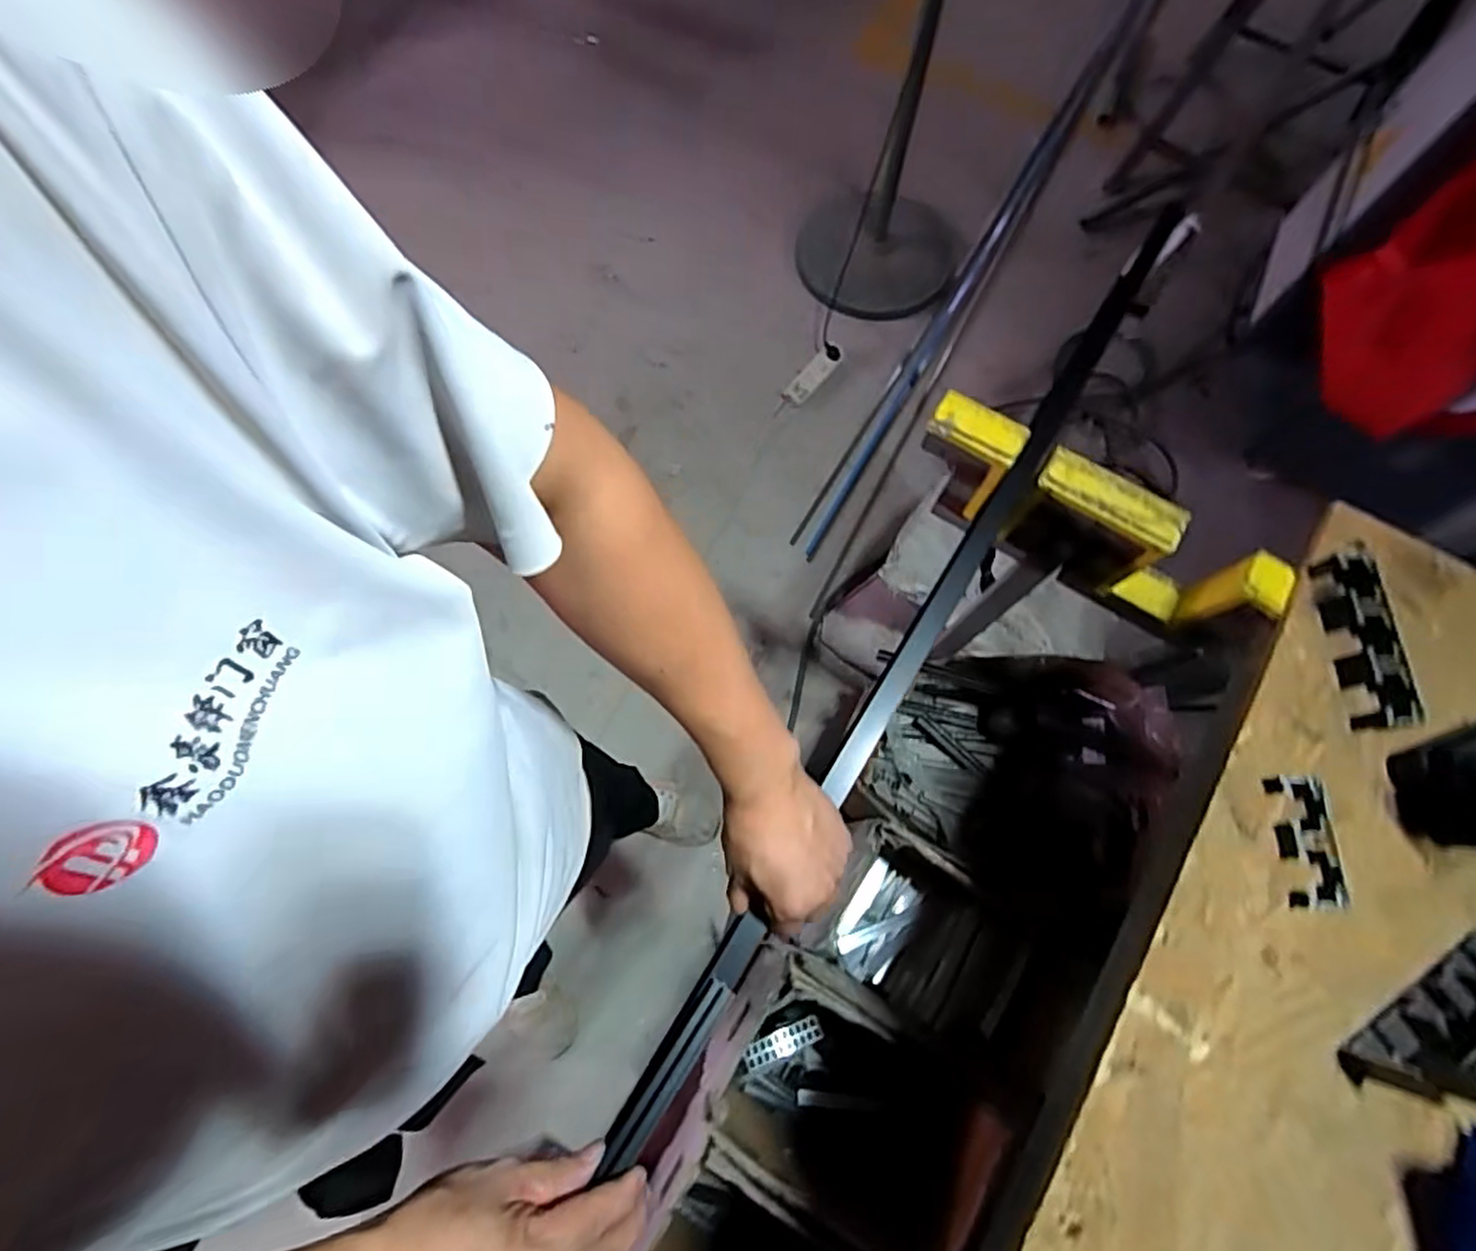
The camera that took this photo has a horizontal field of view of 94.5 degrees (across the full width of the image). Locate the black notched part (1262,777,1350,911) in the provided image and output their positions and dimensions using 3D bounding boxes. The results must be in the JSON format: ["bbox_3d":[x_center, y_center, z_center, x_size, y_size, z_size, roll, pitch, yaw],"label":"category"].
[{"bbox_3d":[0.413,0.157,0.496,0.031,0.019,0.090,-2,73,-1],"label":"black notched part"}]

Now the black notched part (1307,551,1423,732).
[{"bbox_3d":[0.494,0.011,0.535,0.036,0.034,0.135,0,73,0],"label":"black notched part"}]

